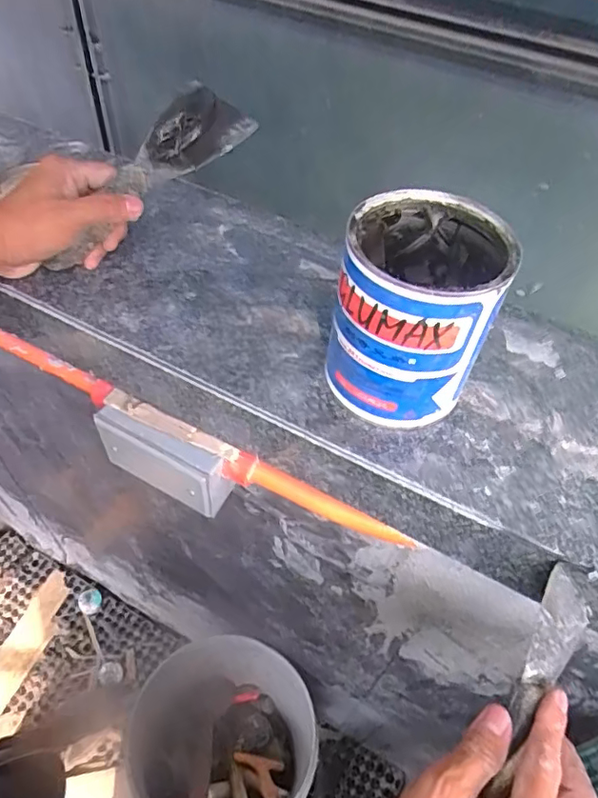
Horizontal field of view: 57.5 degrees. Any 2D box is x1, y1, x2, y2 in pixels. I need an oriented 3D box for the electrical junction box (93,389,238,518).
[{"bbox_3d":[-0.116,0.049,0.473,0.121,0.072,0.034,24,54,14],"label":"electrical junction box"}]

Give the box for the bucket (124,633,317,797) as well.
[{"bbox_3d":[-0.113,0.620,0.967,0.270,0.316,0.283,2,51,-2],"label":"bucket"}]

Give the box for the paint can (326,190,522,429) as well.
[{"bbox_3d":[0.073,-0.056,0.362,0.092,0.121,0.100,3,51,-4],"label":"paint can"}]

